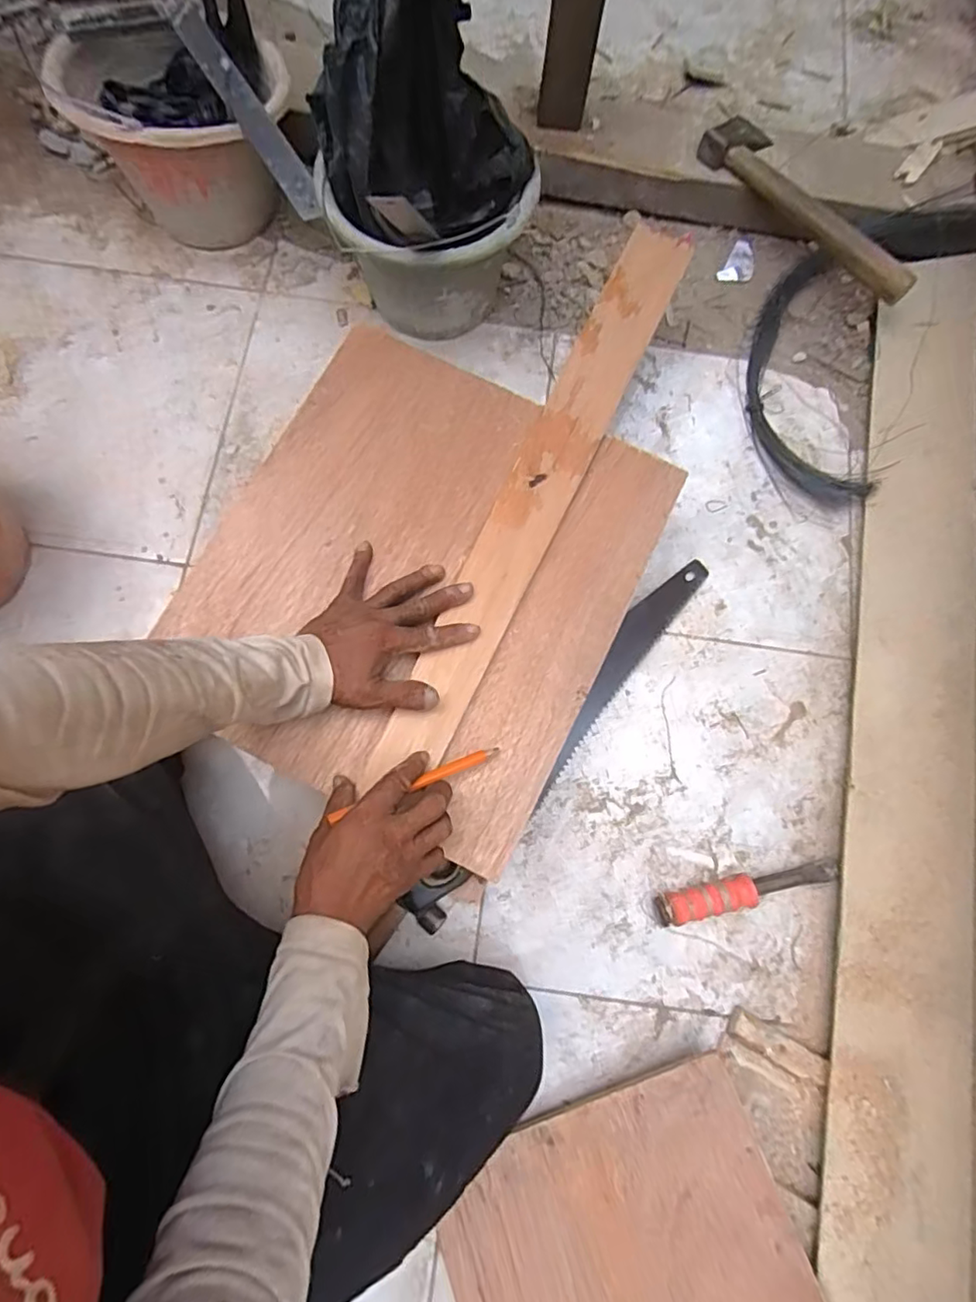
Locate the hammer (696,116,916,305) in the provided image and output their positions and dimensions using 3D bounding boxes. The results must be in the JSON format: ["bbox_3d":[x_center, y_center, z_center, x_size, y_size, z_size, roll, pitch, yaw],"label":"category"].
[{"bbox_3d":[0.428,-0.587,0.782,0.334,0.033,0.091,43,79,8],"label":"hammer"}]

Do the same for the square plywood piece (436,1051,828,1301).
[{"bbox_3d":[0.122,0.551,0.527,0.302,0.012,0.253,-22,72,-1],"label":"square plywood piece"}]

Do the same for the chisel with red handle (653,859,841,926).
[{"bbox_3d":[0.274,0.251,0.625,0.197,0.027,0.030,-11,77,-4],"label":"chisel with red handle"}]

